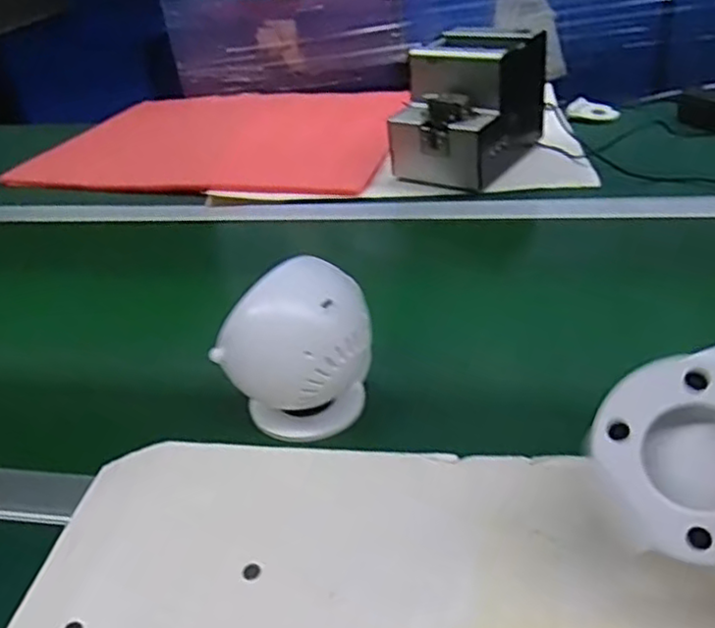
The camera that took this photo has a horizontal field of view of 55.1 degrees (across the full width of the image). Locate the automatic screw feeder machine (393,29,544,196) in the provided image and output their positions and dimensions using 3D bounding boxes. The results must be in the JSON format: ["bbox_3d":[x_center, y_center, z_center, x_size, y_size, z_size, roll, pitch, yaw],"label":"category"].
[{"bbox_3d":[0.141,-0.258,0.866,0.130,0.160,0.183,18,42,30],"label":"automatic screw feeder machine"}]

